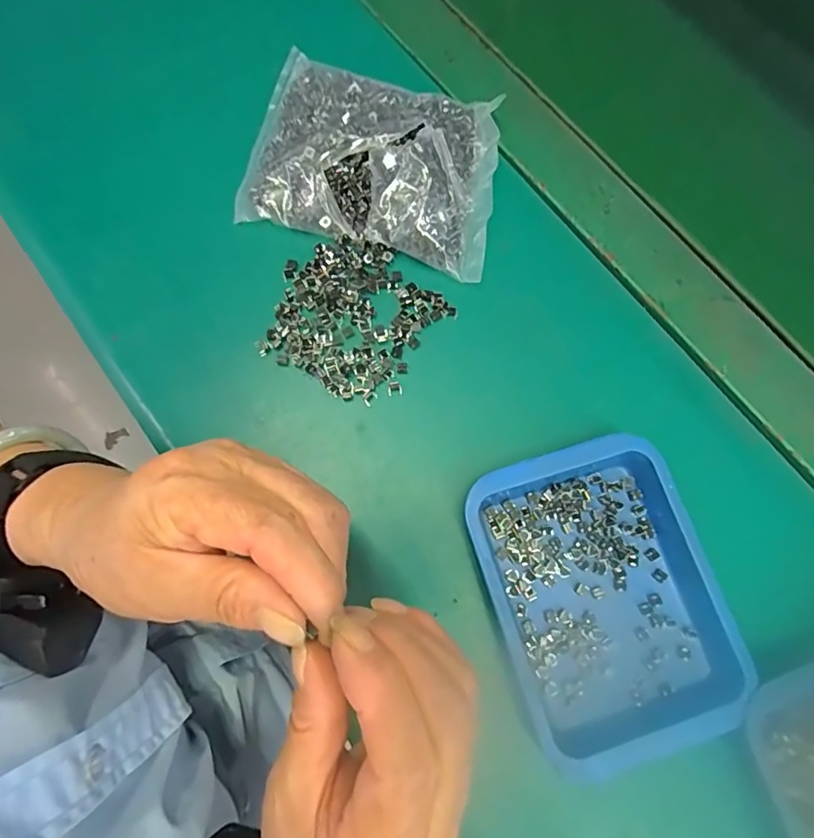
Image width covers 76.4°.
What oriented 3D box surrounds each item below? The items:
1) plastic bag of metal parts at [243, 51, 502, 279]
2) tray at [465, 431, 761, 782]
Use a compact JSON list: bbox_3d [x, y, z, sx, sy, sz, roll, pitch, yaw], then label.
[{"bbox_3d":[-0.021,-0.174,0.342,0.166,0.030,0.119,16,78,4],"label":"plastic bag of metal parts"},{"bbox_3d":[0.108,0.095,0.283,0.120,0.022,0.158,-18,78,-4],"label":"tray"}]

